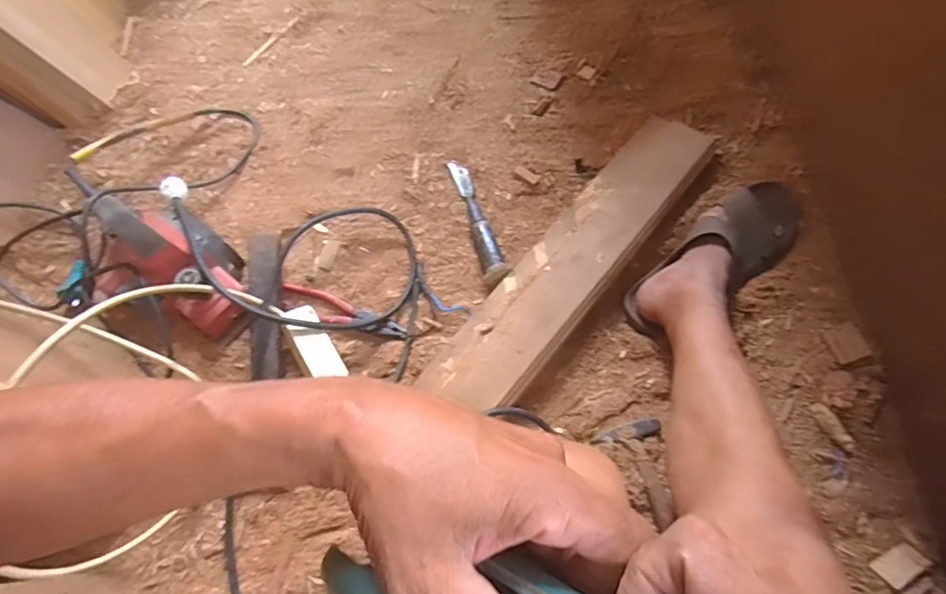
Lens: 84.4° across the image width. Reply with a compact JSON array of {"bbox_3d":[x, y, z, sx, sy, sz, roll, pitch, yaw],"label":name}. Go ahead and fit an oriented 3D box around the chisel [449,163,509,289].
[{"bbox_3d":[0.004,-0.120,0.788,0.032,0.033,0.241,-15,63,-6],"label":"chisel"}]

